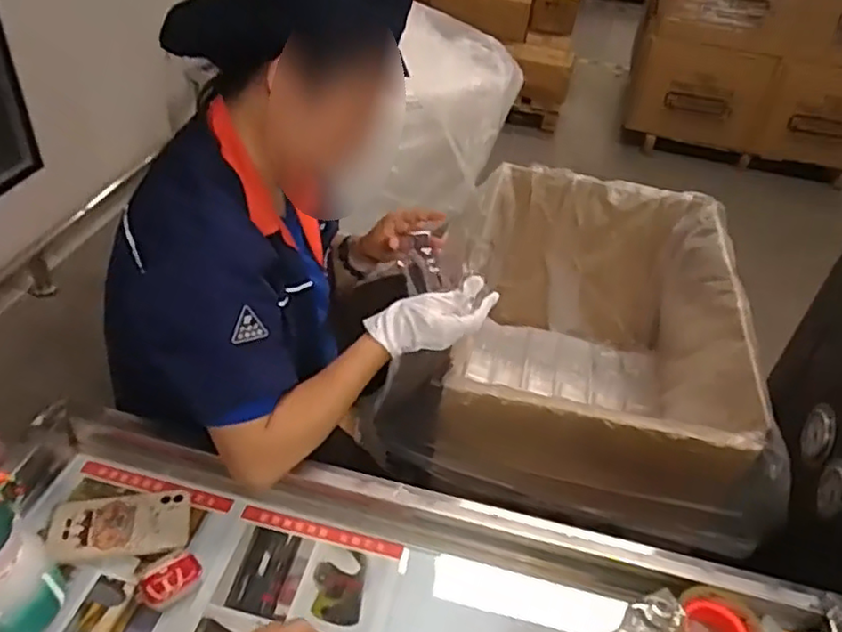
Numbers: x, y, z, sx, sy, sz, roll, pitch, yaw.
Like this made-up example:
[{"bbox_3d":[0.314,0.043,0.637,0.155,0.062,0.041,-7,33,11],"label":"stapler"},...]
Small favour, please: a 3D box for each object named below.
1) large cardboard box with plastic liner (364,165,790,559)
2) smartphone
[{"bbox_3d":[0.260,0.071,1.165,0.555,0.376,0.603,11,40,5],"label":"large cardboard box with plastic liner"},{"bbox_3d":[-0.350,0.244,0.772,0.148,0.016,0.073,0,51,-21],"label":"smartphone"}]

